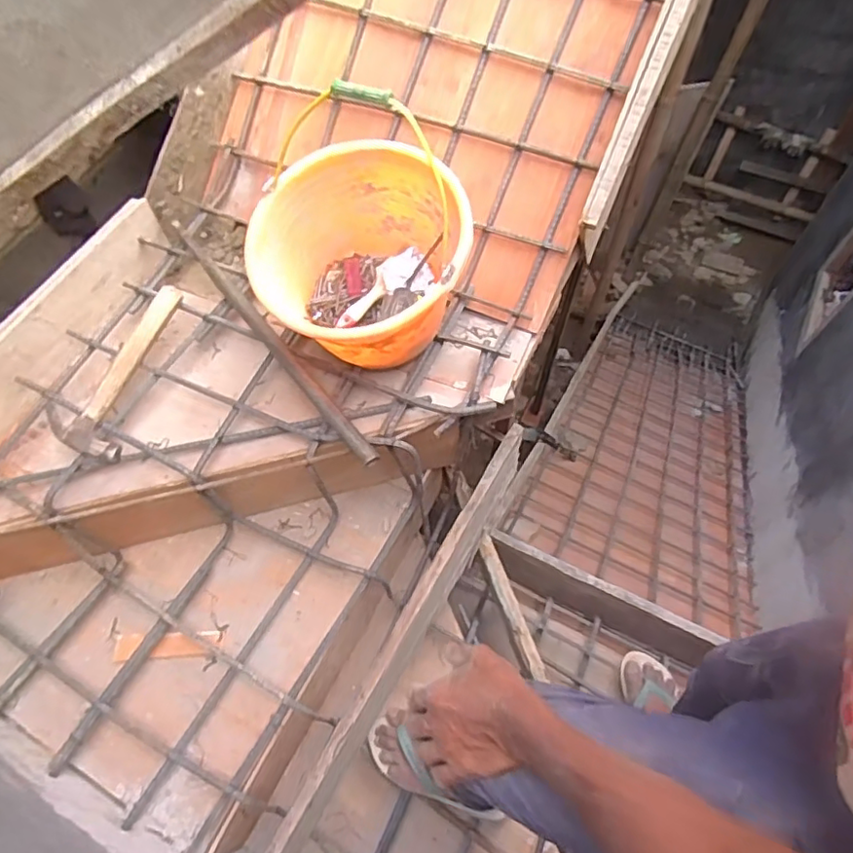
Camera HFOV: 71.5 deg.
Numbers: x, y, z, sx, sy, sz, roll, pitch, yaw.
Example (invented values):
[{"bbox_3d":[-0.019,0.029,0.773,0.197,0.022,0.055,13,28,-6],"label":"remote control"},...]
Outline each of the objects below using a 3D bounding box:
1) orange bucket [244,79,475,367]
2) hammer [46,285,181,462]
[{"bbox_3d":[-0.085,-0.211,0.846,0.286,0.209,0.271,-1,64,2],"label":"orange bucket"},{"bbox_3d":[-0.488,-0.096,0.930,0.118,0.041,0.293,10,65,8],"label":"hammer"}]

